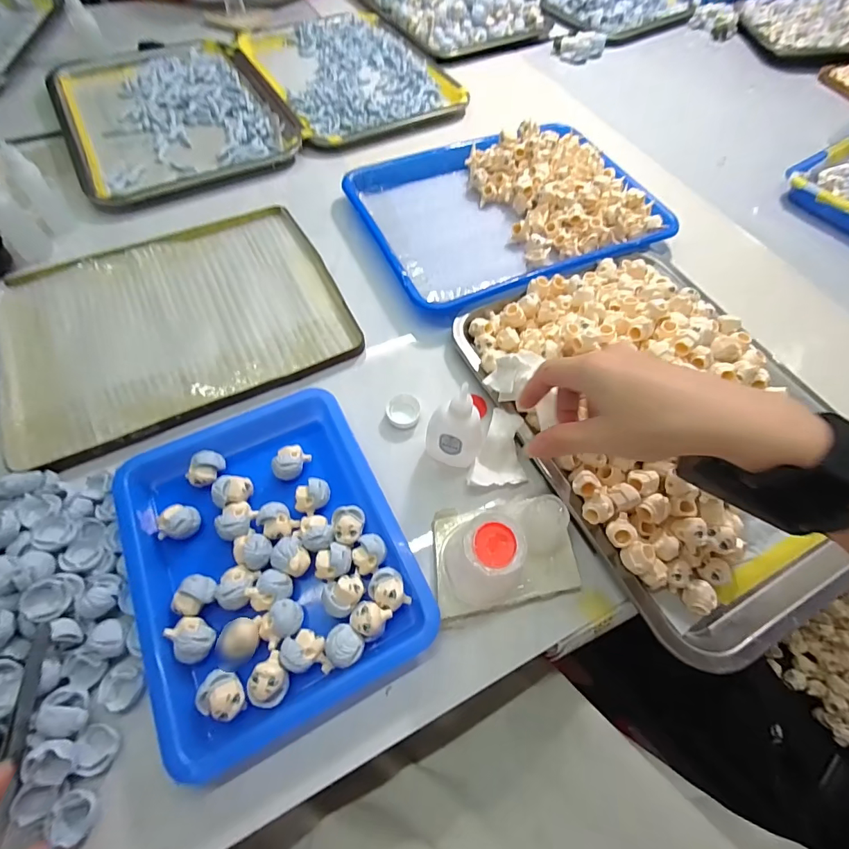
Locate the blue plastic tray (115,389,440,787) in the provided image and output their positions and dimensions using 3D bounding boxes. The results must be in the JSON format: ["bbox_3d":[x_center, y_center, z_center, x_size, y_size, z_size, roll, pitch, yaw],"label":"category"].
[{"bbox_3d":[-0.110,0.086,0.298,0.169,0.027,0.221,-24,66,-15],"label":"blue plastic tray"}]

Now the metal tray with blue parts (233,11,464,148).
[{"bbox_3d":[-0.119,-0.552,0.656,0.248,0.024,0.334,-26,65,-13],"label":"metal tray with blue parts"}]

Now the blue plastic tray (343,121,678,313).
[{"bbox_3d":[0.091,-0.261,0.486,0.316,0.026,0.248,-22,65,-11],"label":"blue plastic tray"}]

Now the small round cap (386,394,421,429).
[{"bbox_3d":[-0.019,-0.012,0.368,0.029,0.008,0.029,1,62,-2],"label":"small round cap"}]

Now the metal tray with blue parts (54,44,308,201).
[{"bbox_3d":[-0.348,-0.434,0.581,0.271,0.018,0.343,-26,67,-16],"label":"metal tray with blue parts"}]

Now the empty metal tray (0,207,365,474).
[{"bbox_3d":[-0.244,-0.107,0.410,0.300,0.012,0.244,-25,66,-15],"label":"empty metal tray"}]

